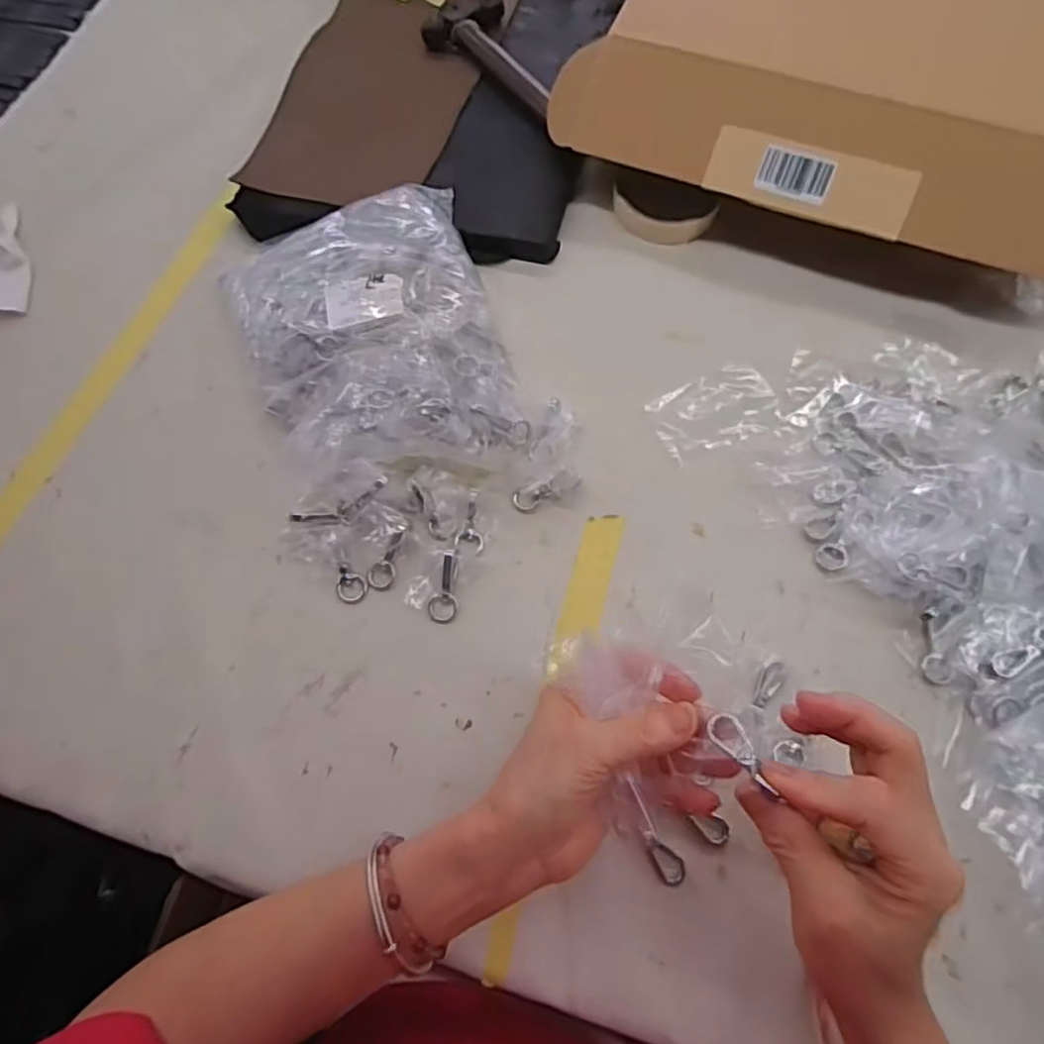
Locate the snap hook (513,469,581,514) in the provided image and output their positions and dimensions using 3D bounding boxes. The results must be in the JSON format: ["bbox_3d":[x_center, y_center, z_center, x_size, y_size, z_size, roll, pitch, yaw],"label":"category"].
[{"bbox_3d":[0.015,-0.021,0.419,0.045,0.007,0.016,-25,99,8],"label":"snap hook"}]

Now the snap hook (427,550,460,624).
[{"bbox_3d":[-0.046,0.040,0.404,0.018,0.012,0.045,10,91,5],"label":"snap hook"}]

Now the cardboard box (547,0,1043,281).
[{"bbox_3d":[0.245,-0.352,0.483,0.399,0.070,0.277,19,70,9],"label":"cardboard box"}]

